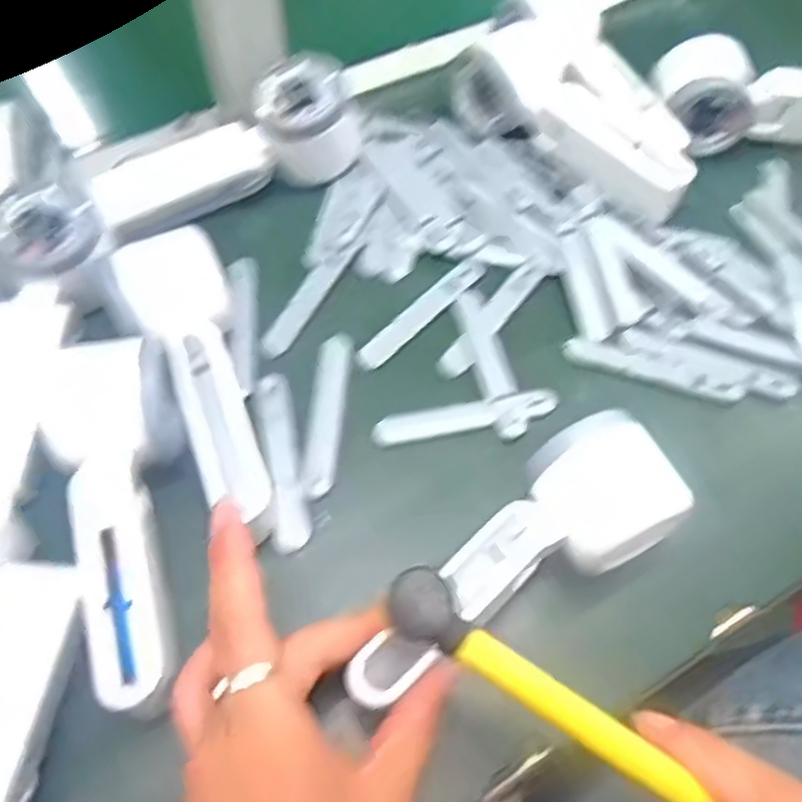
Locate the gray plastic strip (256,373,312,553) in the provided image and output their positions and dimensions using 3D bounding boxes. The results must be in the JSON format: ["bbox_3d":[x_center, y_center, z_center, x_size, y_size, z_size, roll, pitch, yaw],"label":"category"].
[{"bbox_3d":[-0.059,0.029,0.378,0.015,0.006,0.094,-9,58,-8],"label":"gray plastic strip"}]

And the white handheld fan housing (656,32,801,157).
[{"bbox_3d":[0.256,-0.194,0.498,0.166,0.056,0.049,6,57,1],"label":"white handheld fan housing"}]

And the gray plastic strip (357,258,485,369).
[{"bbox_3d":[0.012,-0.051,0.433,0.093,0.004,0.019,-42,56,-17],"label":"gray plastic strip"}]

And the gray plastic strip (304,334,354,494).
[{"bbox_3d":[-0.038,0.005,0.393,0.017,0.005,0.093,5,57,1],"label":"gray plastic strip"}]

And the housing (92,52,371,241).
[{"bbox_3d":[-0.102,-0.151,0.449,0.164,0.052,0.052,-23,61,-17],"label":"housing"}]

